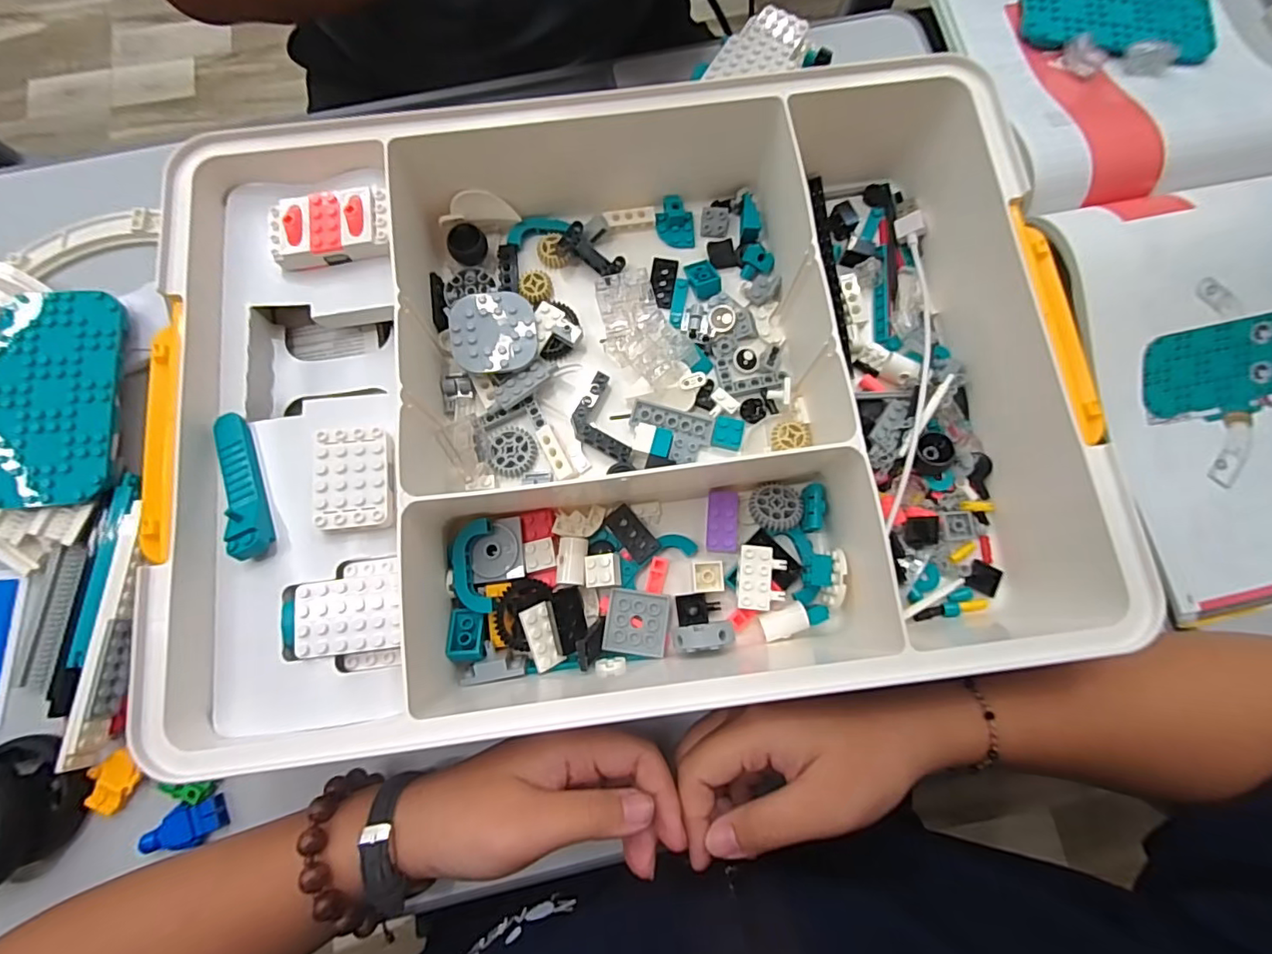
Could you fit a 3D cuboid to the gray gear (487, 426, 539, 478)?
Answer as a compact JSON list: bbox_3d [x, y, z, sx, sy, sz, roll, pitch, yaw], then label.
[{"bbox_3d":[-0.070,-0.014,0.312,0.026,0.007,0.028,-5,77,-1],"label":"gray gear"}]

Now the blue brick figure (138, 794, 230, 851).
[{"bbox_3d":[-0.227,0.175,0.277,0.036,0.007,0.018,-19,75,-16],"label":"blue brick figure"}]

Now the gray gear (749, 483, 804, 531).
[{"bbox_3d":[0.076,0.016,0.298,0.027,0.008,0.028,0,77,0],"label":"gray gear"}]

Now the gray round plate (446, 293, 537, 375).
[{"bbox_3d":[-0.081,-0.083,0.312,0.047,0.005,0.049,-6,78,-6],"label":"gray round plate"}]

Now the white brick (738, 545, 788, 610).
[{"bbox_3d":[0.065,0.053,0.284,0.023,0.012,0.032,7,77,1],"label":"white brick"}]

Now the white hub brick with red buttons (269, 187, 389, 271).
[{"bbox_3d":[-0.157,-0.130,0.284,0.058,0.016,0.033,-6,78,-2],"label":"white hub brick with red buttons"}]

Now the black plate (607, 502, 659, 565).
[{"bbox_3d":[-0.002,0.031,0.299,0.016,0.005,0.032,-37,80,-8],"label":"black plate"}]

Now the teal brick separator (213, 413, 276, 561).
[{"bbox_3d":[-0.182,0.002,0.252,0.016,0.011,0.071,-22,78,-5],"label":"teal brick separator"}]

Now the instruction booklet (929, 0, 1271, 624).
[{"bbox_3d":[0.352,-0.199,0.354,0.223,0.035,0.533,-8,78,-5],"label":"instruction booklet"}]

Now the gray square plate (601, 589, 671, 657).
[{"bbox_3d":[0.001,0.076,0.285,0.032,0.007,0.031,7,77,1],"label":"gray square plate"}]

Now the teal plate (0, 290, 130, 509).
[{"bbox_3d":[-0.323,-0.045,0.305,0.058,0.010,0.120,-2,78,-14],"label":"teal plate"}]

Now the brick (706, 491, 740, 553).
[{"bbox_3d":[0.047,0.024,0.297,0.017,0.008,0.033,5,77,1],"label":"brick"}]

